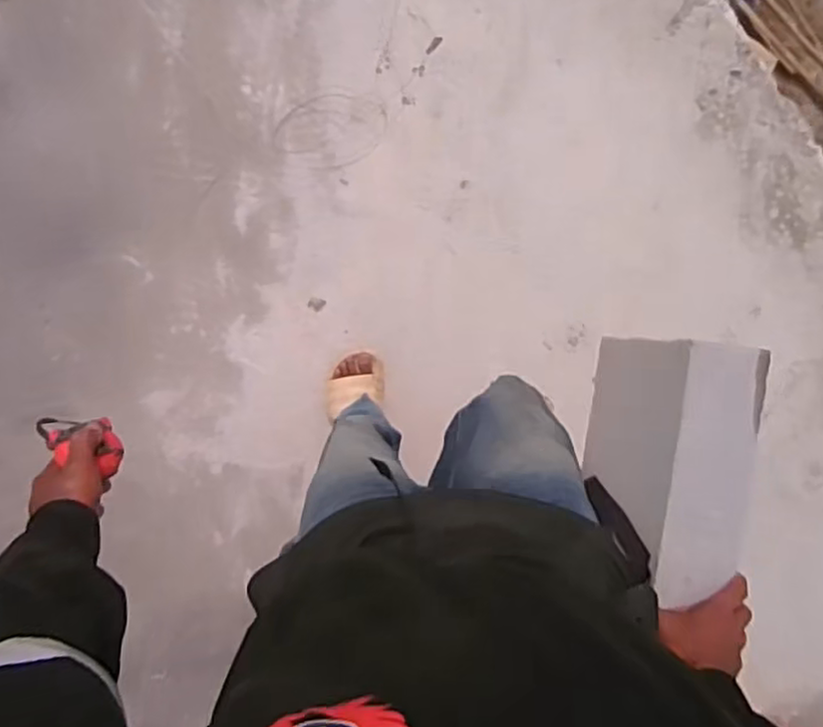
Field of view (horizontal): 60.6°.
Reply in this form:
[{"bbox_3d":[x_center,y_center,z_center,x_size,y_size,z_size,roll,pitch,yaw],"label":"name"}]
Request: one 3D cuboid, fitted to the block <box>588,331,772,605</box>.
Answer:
[{"bbox_3d":[0.304,0.105,0.825,0.115,0.197,0.258,6,95,-8],"label":"block"}]

